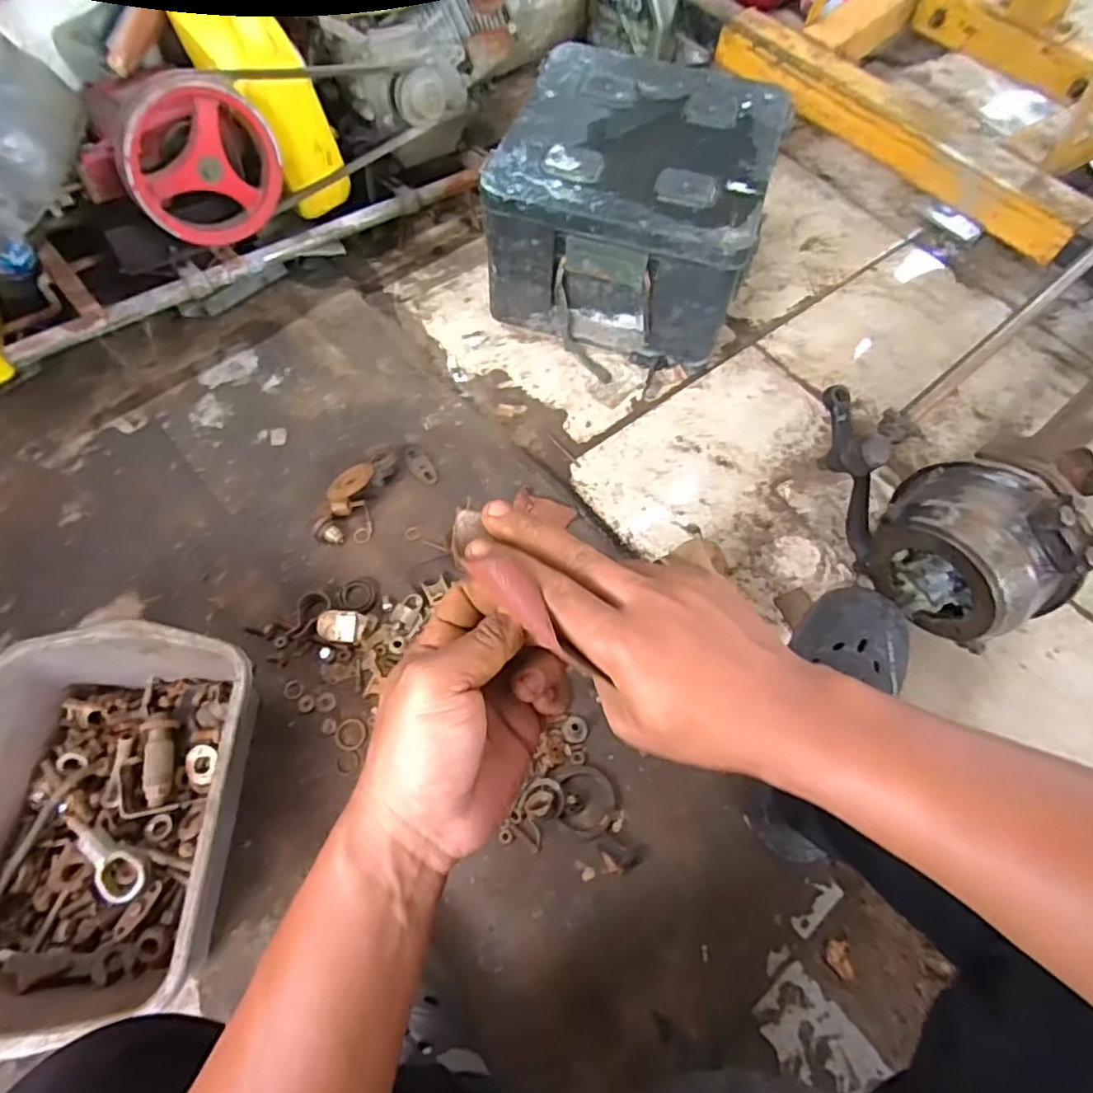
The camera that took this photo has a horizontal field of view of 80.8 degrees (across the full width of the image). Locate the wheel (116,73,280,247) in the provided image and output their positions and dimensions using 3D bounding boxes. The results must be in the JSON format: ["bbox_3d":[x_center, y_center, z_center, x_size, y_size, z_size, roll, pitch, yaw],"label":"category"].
[{"bbox_3d":[-0.434,-0.481,0.804,0.185,0.186,0.064,-27,61,-38],"label":"wheel"}]

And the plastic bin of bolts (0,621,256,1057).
[{"bbox_3d":[-0.437,0.270,0.646,0.260,0.129,0.350,1,64,-1],"label":"plastic bin of bolts"}]

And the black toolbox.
[{"bbox_3d":[0.130,-0.502,0.973,0.362,0.235,0.367,20,65,8],"label":"black toolbox"}]

